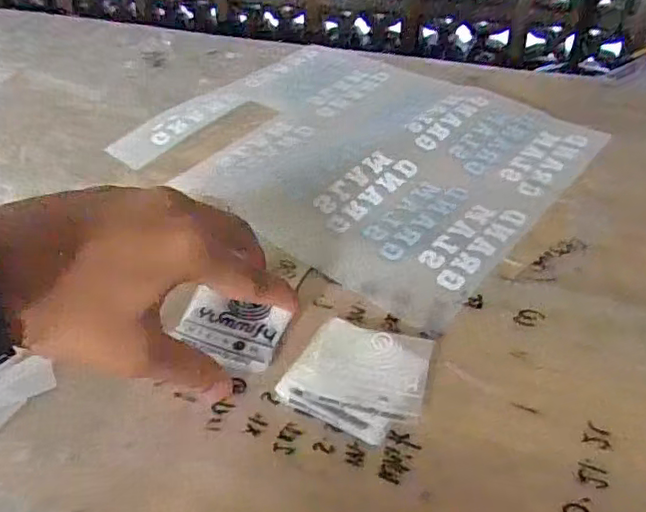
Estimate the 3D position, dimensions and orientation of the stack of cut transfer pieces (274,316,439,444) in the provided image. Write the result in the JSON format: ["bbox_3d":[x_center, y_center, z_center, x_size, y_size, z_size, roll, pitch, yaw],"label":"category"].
[{"bbox_3d":[0.019,0.058,0.297,0.064,0.009,0.062,16,47,20],"label":"stack of cut transfer pieces"}]

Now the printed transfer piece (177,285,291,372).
[{"bbox_3d":[-0.052,0.038,0.322,0.062,0.007,0.043,14,49,21],"label":"printed transfer piece"}]

